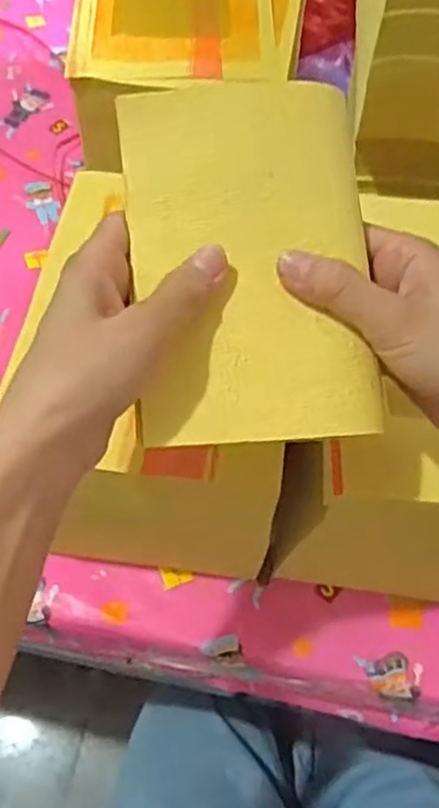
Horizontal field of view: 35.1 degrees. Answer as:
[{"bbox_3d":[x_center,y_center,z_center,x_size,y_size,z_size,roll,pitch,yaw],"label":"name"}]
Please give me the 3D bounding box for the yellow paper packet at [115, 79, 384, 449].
[{"bbox_3d":[0.013,-0.066,0.311,0.103,0.011,0.164,-6,82,0],"label":"yellow paper packet"}]

